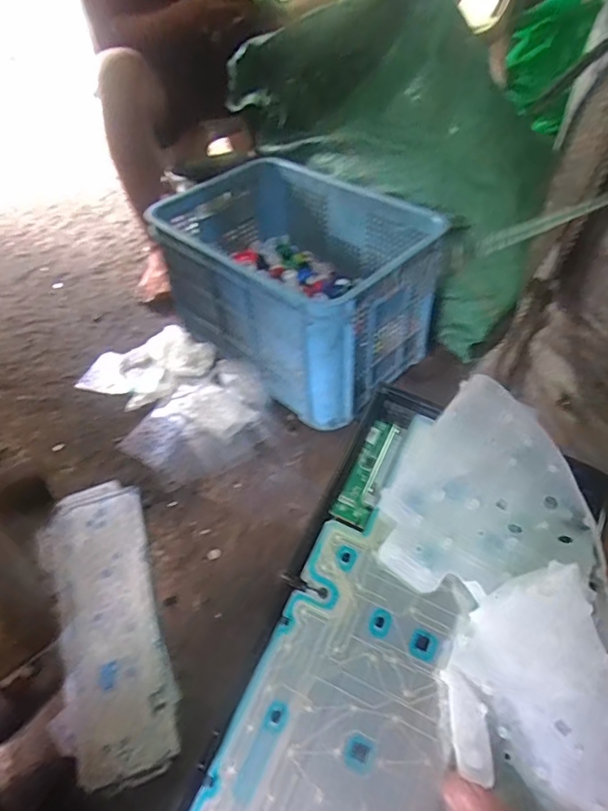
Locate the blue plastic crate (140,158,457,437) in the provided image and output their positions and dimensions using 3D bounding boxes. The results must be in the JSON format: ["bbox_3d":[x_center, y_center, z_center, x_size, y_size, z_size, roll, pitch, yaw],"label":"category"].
[{"bbox_3d":[-0.019,-0.258,1.120,0.518,0.313,0.359,32,57,28],"label":"blue plastic crate"}]

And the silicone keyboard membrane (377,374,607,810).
[{"bbox_3d":[0.099,0.088,0.251,0.108,0.042,0.207,-5,60,-1],"label":"silicone keyboard membrane"}]

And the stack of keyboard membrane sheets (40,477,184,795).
[{"bbox_3d":[-0.306,0.314,0.794,0.160,0.017,0.454,-17,49,-12],"label":"stack of keyboard membrane sheets"}]

